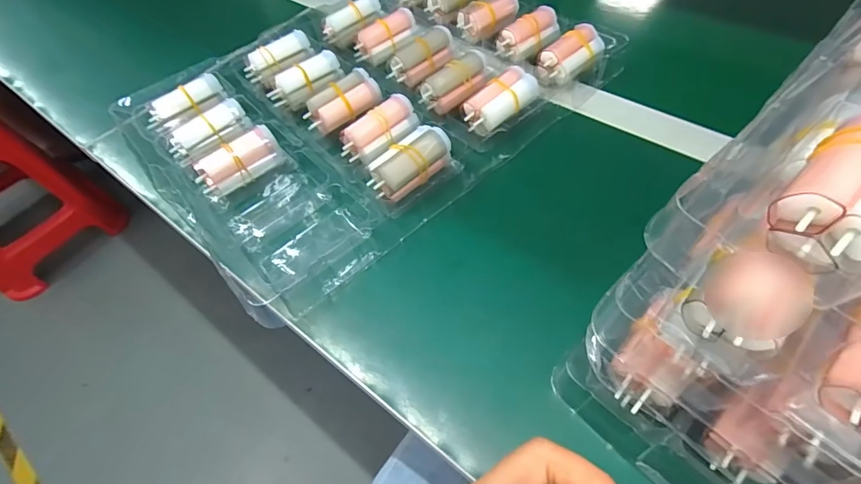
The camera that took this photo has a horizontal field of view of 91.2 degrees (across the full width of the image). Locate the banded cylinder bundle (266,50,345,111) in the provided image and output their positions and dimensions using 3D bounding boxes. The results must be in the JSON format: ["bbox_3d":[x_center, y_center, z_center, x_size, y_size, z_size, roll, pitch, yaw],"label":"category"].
[{"bbox_3d":[-0.119,-0.154,0.399,0.070,0.025,0.037,-38,61,-19],"label":"banded cylinder bundle"}]

